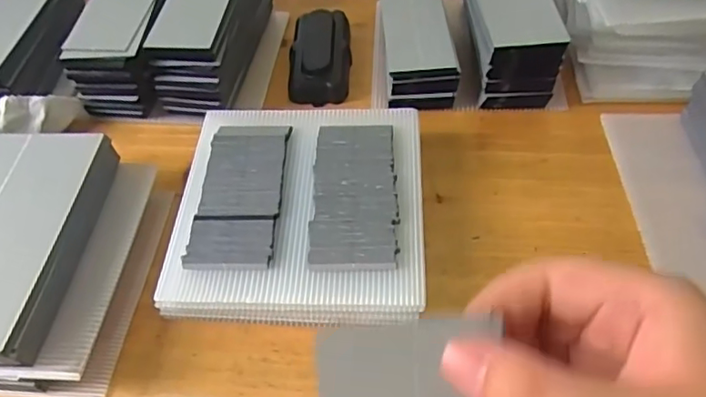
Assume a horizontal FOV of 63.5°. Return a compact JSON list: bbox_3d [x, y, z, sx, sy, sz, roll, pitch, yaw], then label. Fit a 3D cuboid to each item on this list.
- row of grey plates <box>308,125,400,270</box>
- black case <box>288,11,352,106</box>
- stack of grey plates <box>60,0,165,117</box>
[{"bbox_3d":[0.001,-0.006,0.369,0.053,0.004,0.114,-1,52,3],"label":"row of grey plates"},{"bbox_3d":[-0.028,-0.124,0.495,0.050,0.028,0.098,-1,52,3],"label":"black case"},{"bbox_3d":[-0.183,-0.147,0.479,0.068,0.066,0.147,3,65,6],"label":"stack of grey plates"}]

